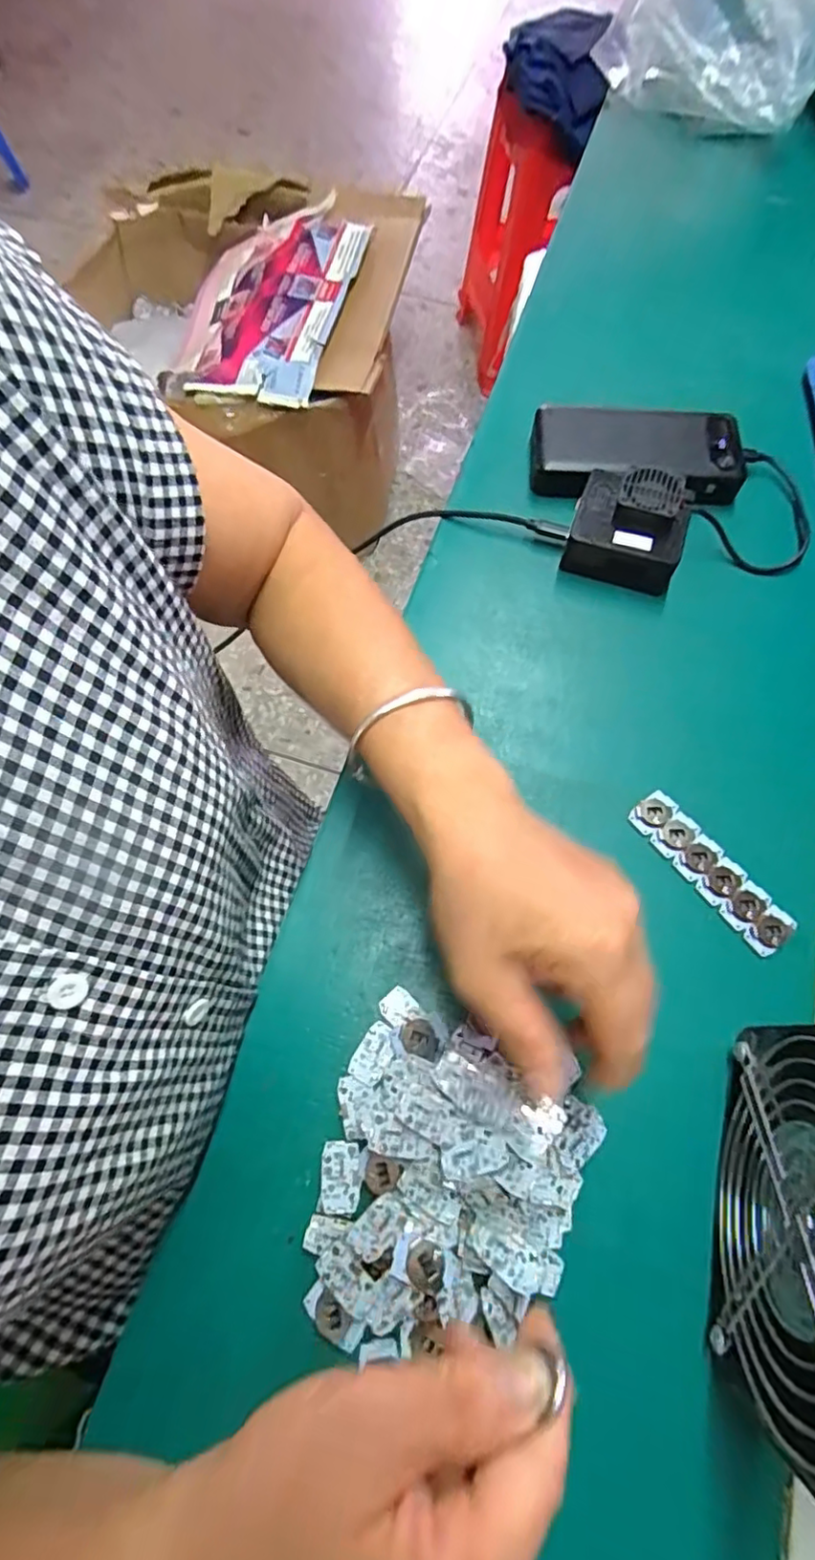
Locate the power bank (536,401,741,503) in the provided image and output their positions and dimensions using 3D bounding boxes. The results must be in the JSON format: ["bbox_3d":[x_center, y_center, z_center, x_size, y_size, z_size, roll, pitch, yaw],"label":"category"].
[{"bbox_3d":[0.177,-0.251,0.470,0.161,0.025,0.077,3,68,1],"label":"power bank"}]

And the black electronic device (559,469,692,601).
[{"bbox_3d":[0.159,-0.183,0.435,0.076,0.045,0.071,18,69,7],"label":"black electronic device"}]

